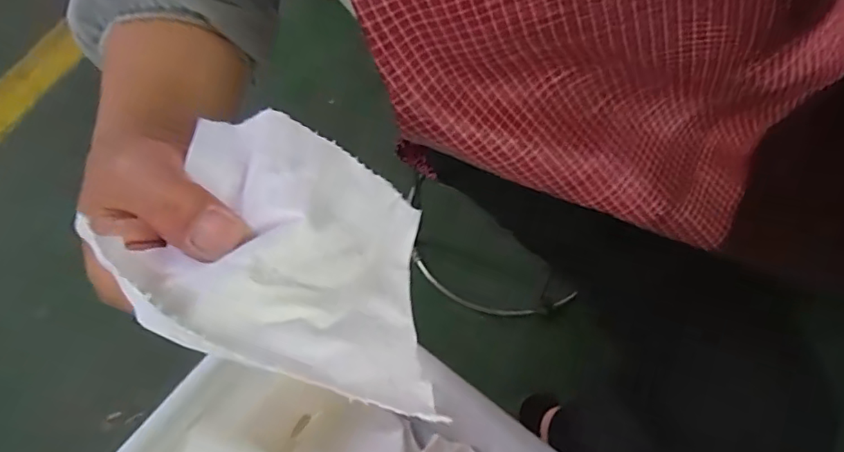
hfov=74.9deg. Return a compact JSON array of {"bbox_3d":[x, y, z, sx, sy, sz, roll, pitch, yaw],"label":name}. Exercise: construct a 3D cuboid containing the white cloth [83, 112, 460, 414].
[{"bbox_3d":[-0.043,0.006,0.215,0.111,0.099,0.110,11,65,9],"label":"white cloth"}]

